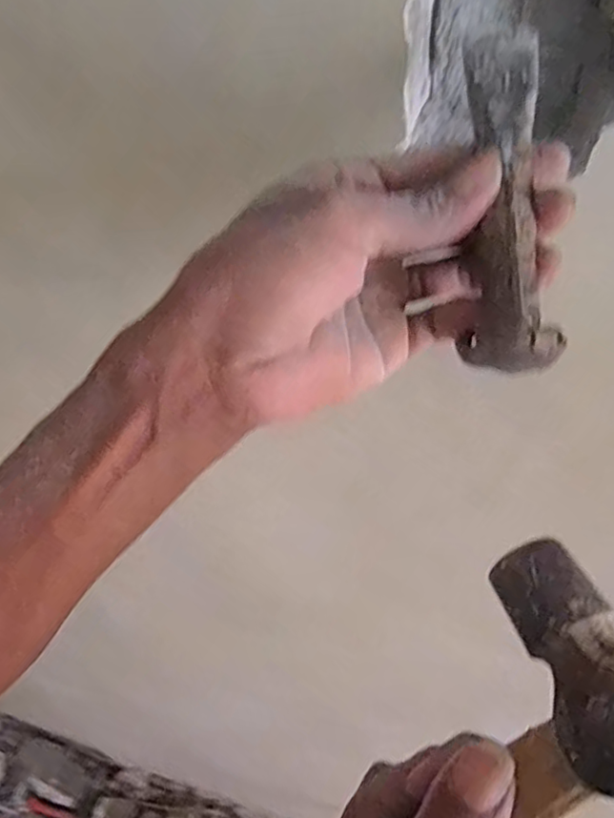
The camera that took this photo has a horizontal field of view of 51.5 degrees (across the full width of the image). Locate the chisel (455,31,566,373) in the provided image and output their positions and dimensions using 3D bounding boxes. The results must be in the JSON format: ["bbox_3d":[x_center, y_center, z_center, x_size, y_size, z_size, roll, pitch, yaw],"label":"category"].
[{"bbox_3d":[0.068,-0.075,0.213,0.026,0.014,0.129,3,73,8],"label":"chisel"}]

